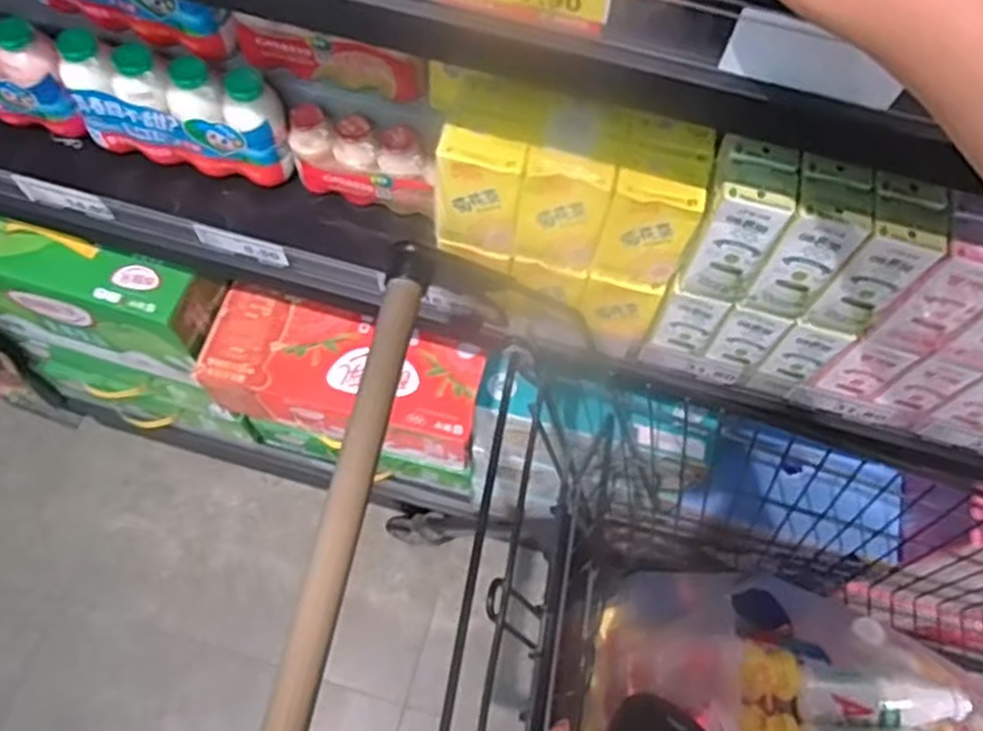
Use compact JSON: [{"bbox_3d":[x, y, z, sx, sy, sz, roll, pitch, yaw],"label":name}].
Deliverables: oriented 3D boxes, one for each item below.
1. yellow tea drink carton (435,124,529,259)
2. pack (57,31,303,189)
[{"bbox_3d":[-0.009,-0.132,0.595,0.064,0.106,0.032,11,66,2],"label":"yellow tea drink carton"},{"bbox_3d":[-0.293,-0.235,0.731,0.199,0.138,0.043,13,66,3],"label":"pack"}]

